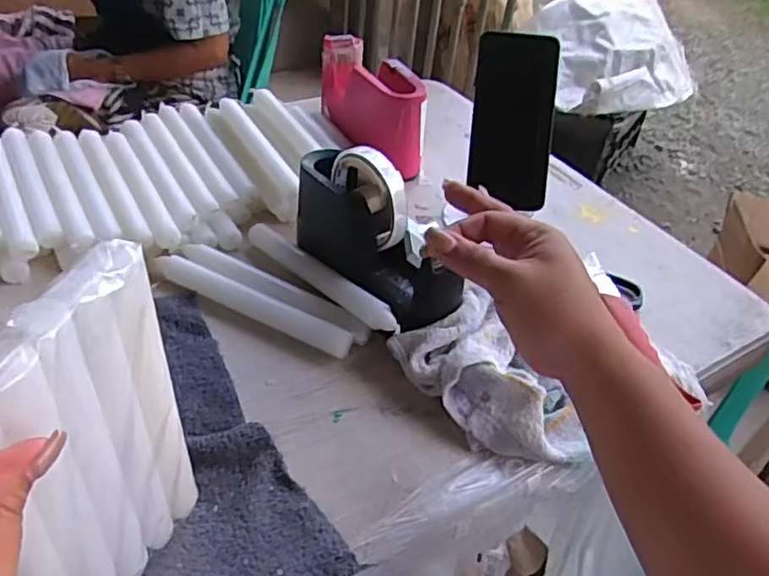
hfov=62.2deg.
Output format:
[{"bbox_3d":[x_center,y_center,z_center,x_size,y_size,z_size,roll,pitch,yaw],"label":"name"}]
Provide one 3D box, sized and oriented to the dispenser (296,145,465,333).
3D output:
[{"bbox_3d":[-0.008,-0.050,0.524,0.048,0.103,0.173,-24,50,-31],"label":"dispenser"}]

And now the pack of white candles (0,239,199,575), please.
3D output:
[{"bbox_3d":[-0.133,0.083,0.291,0.026,0.181,0.107,14,41,8],"label":"pack of white candles"}]

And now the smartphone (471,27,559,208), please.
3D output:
[{"bbox_3d":[0.122,-0.158,0.598,0.076,0.155,0.009,4,6,4],"label":"smartphone"}]

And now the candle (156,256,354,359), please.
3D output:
[{"bbox_3d":[-0.112,0.013,0.541,0.187,0.015,0.023,23,43,17],"label":"candle"}]

